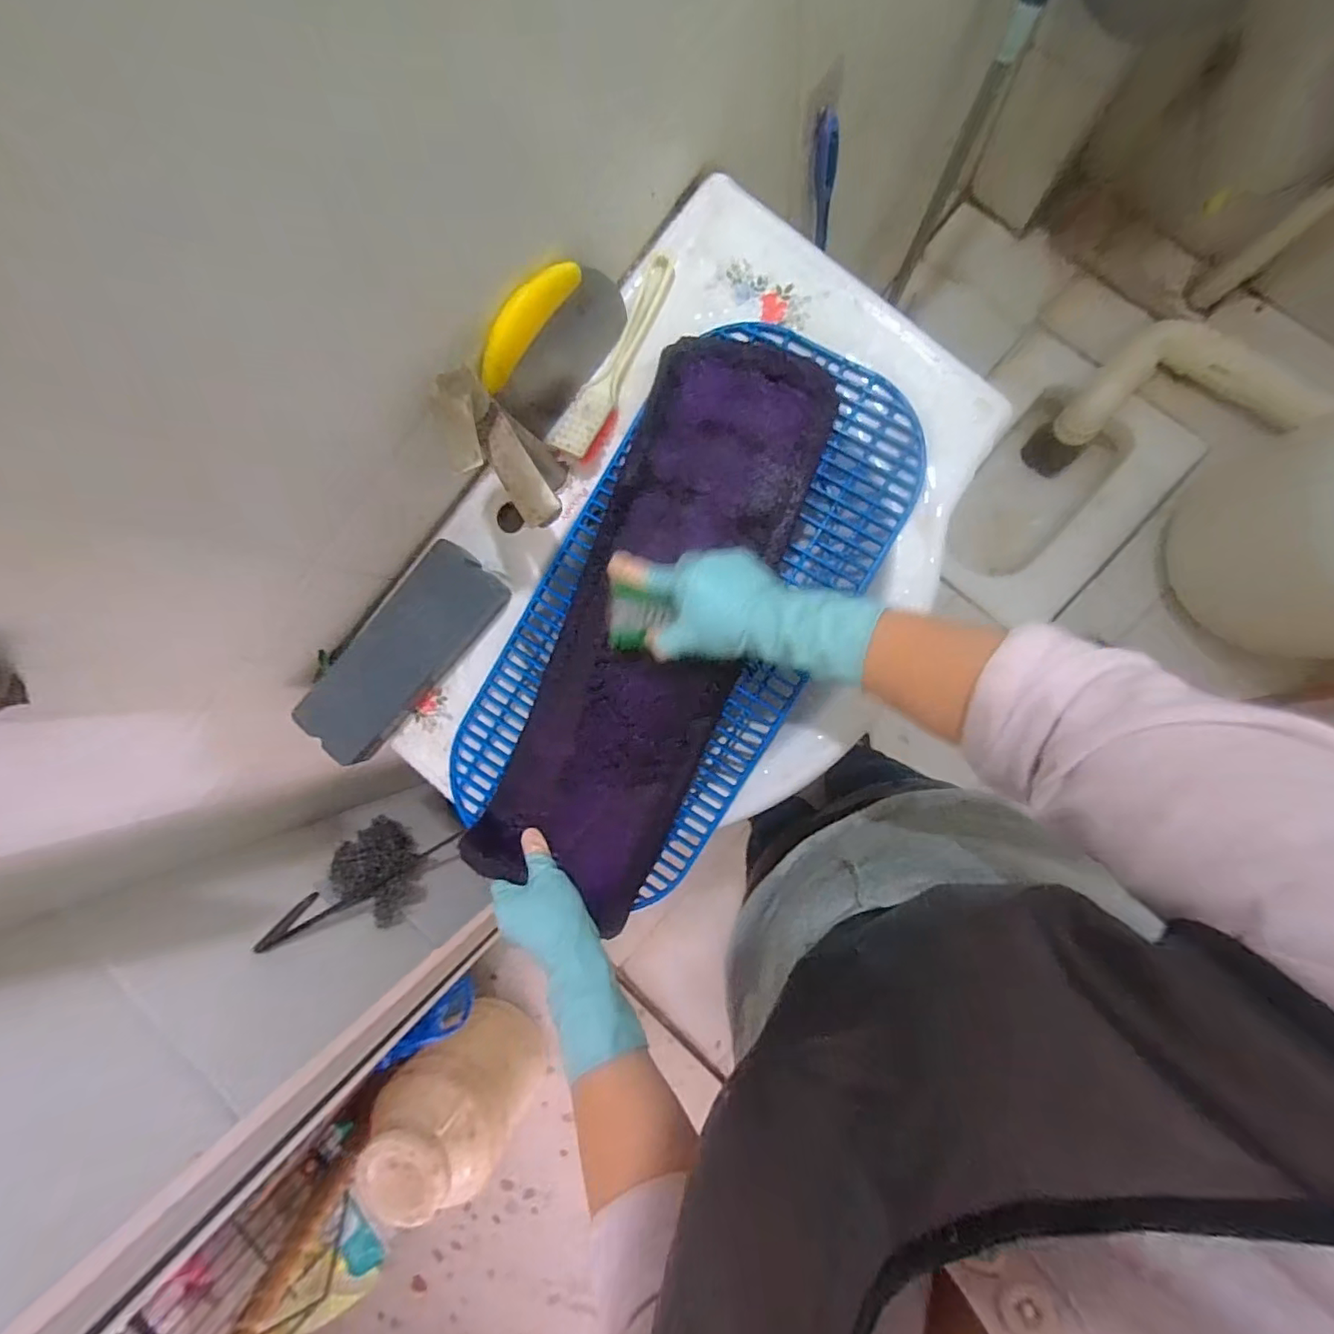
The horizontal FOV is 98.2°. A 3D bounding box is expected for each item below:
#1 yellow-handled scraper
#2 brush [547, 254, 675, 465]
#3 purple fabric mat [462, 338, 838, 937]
[{"bbox_3d":[-0.092,-0.276,0.500,0.028,0.121,0.135,42,100,16],"label":"yellow-handled scraper"},{"bbox_3d":[-0.046,-0.281,0.522,0.040,0.027,0.197,28,95,8],"label":"brush"},{"bbox_3d":[-0.008,-0.039,0.519,0.166,0.035,0.508,22,92,10],"label":"purple fabric mat"}]

